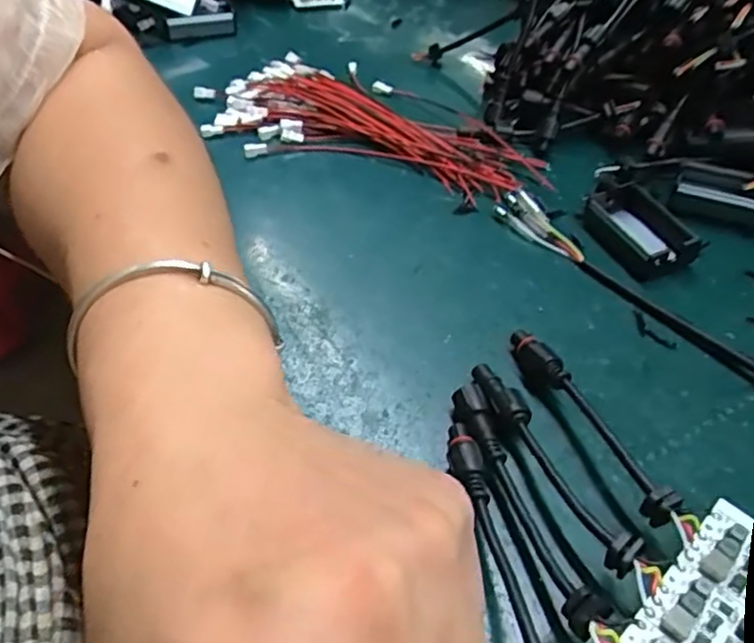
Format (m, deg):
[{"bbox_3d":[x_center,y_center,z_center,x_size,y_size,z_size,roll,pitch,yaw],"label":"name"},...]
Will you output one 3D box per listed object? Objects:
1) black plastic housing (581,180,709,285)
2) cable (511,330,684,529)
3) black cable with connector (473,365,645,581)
[{"bbox_3d":[0.127,-0.047,0.313,0.036,0.013,0.057,-26,53,-21],"label":"black plastic housing"},{"bbox_3d":[0.078,0.034,0.235,0.012,0.017,0.094,-18,41,-11],"label":"cable"},{"bbox_3d":[0.058,0.045,0.222,0.012,0.010,0.093,-19,41,-11],"label":"black cable with connector"}]

